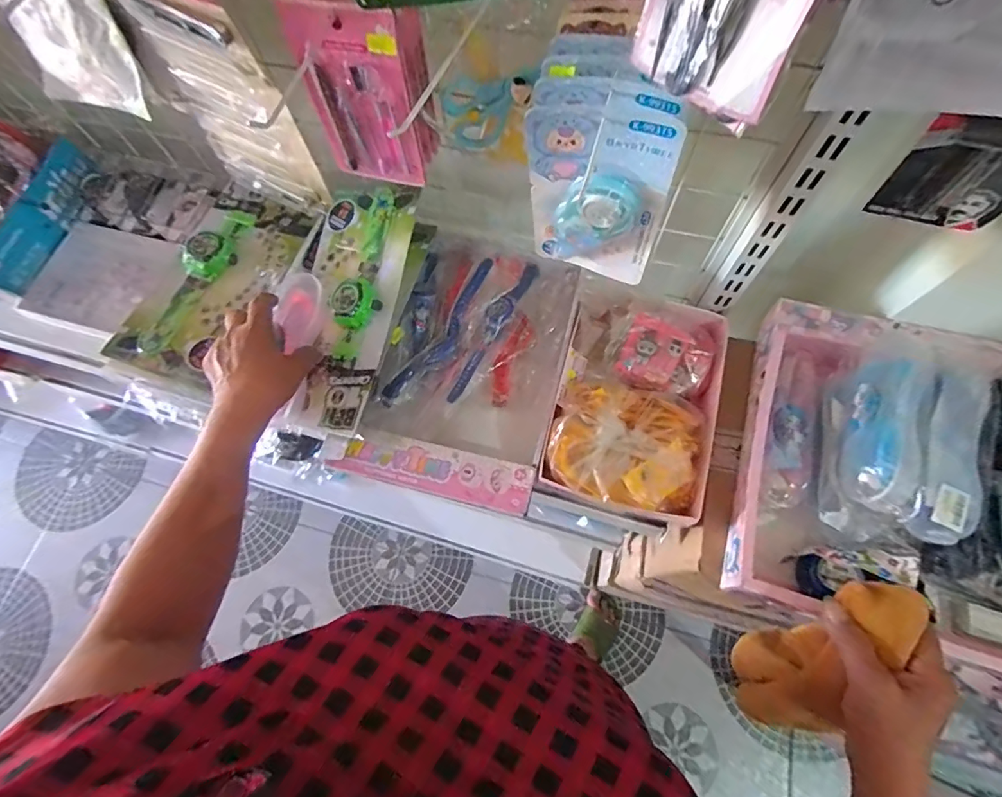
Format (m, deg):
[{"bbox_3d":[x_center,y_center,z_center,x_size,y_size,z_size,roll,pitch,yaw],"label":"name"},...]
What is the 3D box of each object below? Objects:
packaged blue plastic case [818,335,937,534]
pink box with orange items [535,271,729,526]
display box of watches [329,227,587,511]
[{"bbox_3d":[0.351,0.027,0.442,0.061,0.071,0.202,21,71,10],"label":"packaged blue plastic case"},{"bbox_3d":[0.149,0.001,0.516,0.172,0.059,0.253,13,70,7],"label":"pink box with orange items"},{"bbox_3d":[-0.033,-0.046,0.559,0.218,0.070,0.330,14,70,8],"label":"display box of watches"}]

